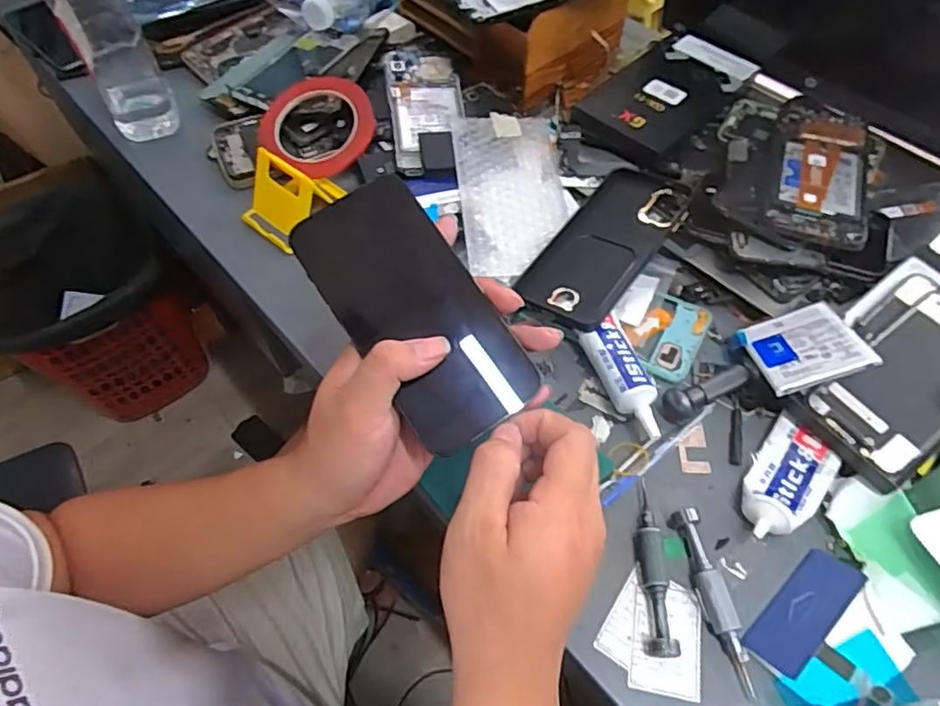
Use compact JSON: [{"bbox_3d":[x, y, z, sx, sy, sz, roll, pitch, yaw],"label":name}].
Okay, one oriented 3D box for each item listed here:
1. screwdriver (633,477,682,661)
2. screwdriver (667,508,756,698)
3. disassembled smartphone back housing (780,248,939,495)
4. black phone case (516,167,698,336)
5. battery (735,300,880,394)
[{"bbox_3d":[0.112,0.131,0.378,0.016,0.017,0.104,-1,57,1],"label":"screwdriver"},{"bbox_3d":[0.146,0.146,0.366,0.015,0.017,0.103,-9,57,-4],"label":"screwdriver"},{"bbox_3d":[0.311,0.001,0.424,0.184,0.017,0.100,-33,62,-18],"label":"disassembled smartphone back housing"},{"bbox_3d":[0.110,-0.090,0.494,0.080,0.009,0.171,30,68,28],"label":"black phone case"},{"bbox_3d":[0.230,-0.004,0.419,0.066,0.005,0.075,-23,34,9],"label":"battery"}]

